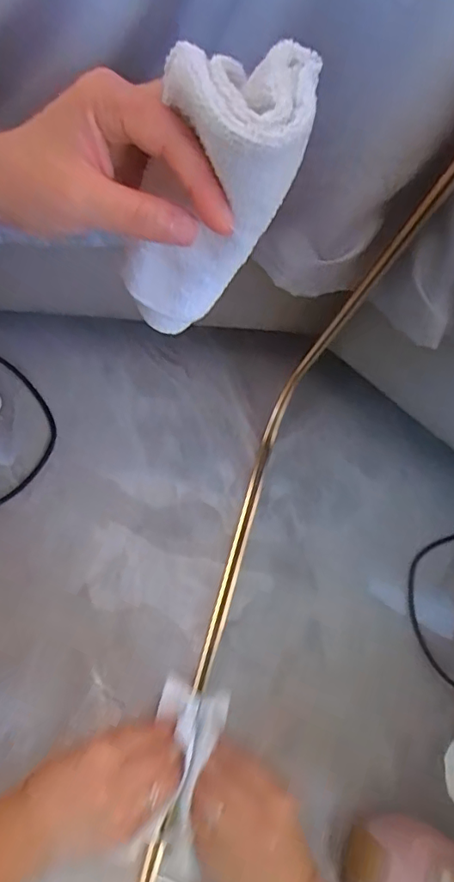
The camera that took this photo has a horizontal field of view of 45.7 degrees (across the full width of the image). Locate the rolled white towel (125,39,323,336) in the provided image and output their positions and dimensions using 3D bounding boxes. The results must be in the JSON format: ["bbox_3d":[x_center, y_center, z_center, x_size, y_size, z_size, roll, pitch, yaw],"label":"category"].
[{"bbox_3d":[-0.014,-0.105,0.252,0.051,0.146,0.047,7,64,-20],"label":"rolled white towel"}]

